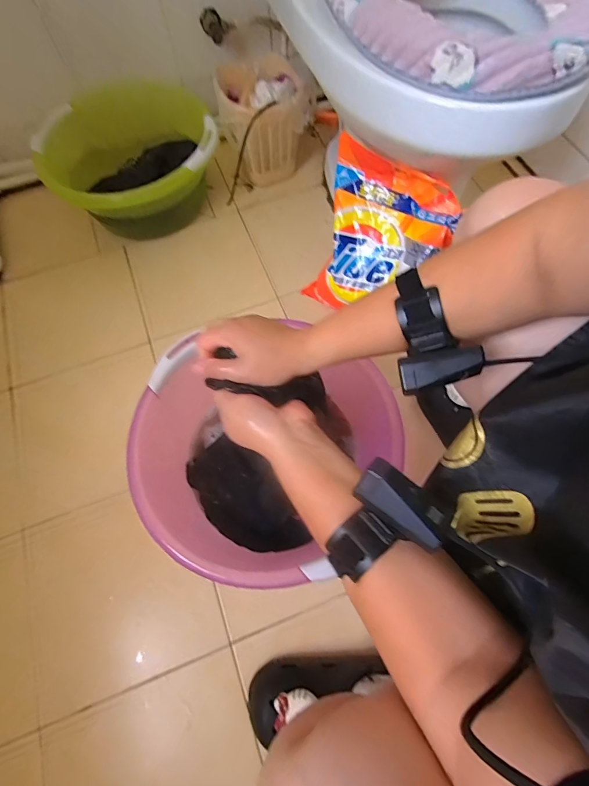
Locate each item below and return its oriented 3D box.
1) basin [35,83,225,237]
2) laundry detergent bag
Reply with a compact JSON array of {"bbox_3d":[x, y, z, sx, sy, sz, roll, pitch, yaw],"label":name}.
[{"bbox_3d":[-0.375,-0.530,0.916,0.371,0.190,0.349,-1,67,1],"label":"basin"},{"bbox_3d":[0.149,-0.273,0.713,0.258,0.294,0.069,35,34,22],"label":"laundry detergent bag"}]

